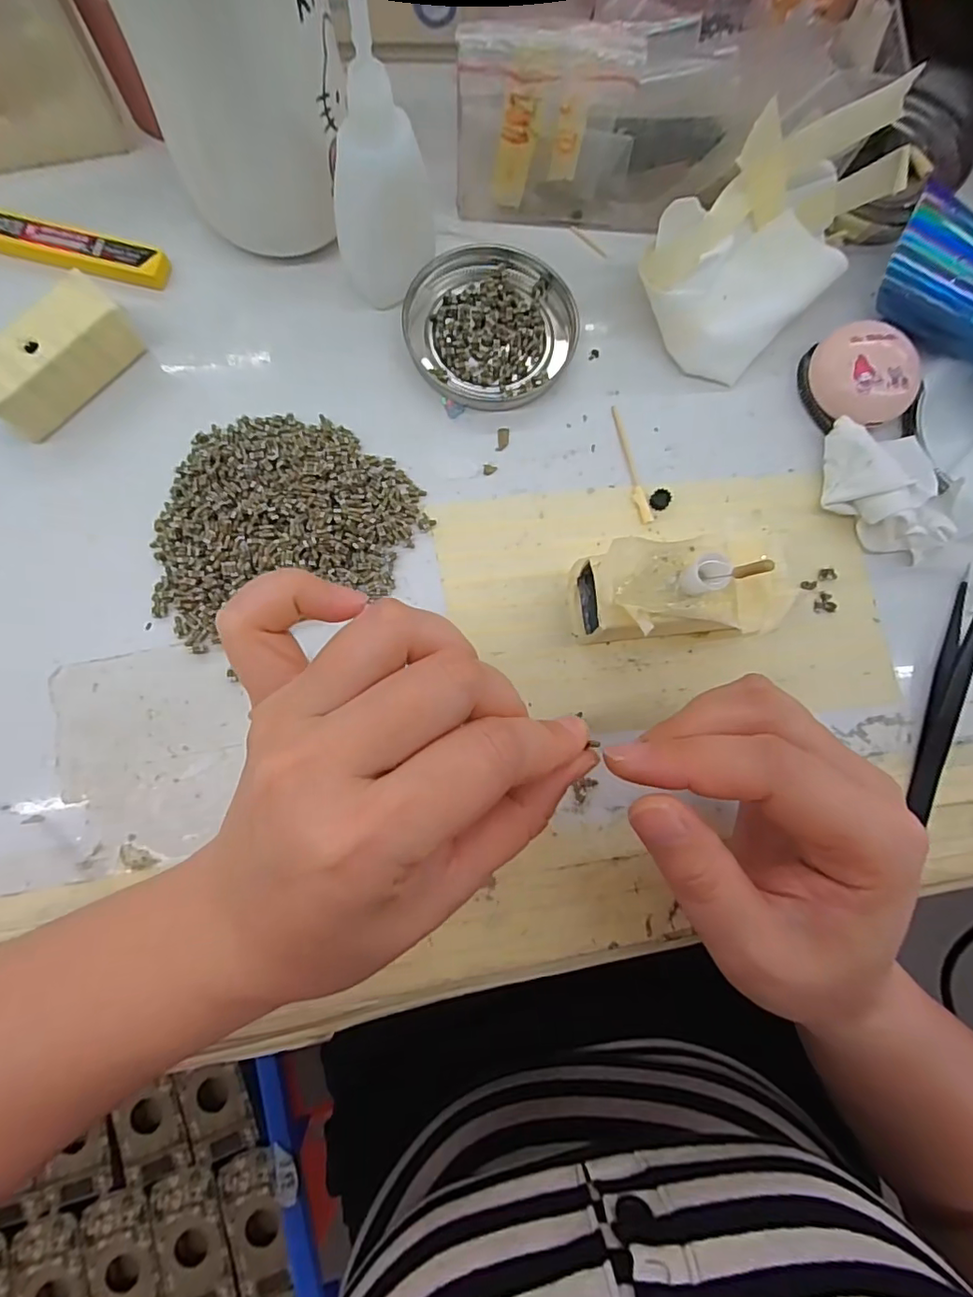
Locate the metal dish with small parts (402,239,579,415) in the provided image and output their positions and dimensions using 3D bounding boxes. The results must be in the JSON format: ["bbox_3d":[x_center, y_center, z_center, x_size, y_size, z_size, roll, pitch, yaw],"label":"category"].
[{"bbox_3d":[0.003,-0.153,0.258,0.077,0.008,0.081,1,81,-4],"label":"metal dish with small parts"}]

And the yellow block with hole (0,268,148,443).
[{"bbox_3d":[-0.180,-0.121,0.231,0.025,0.027,0.065,41,81,3],"label":"yellow block with hole"}]

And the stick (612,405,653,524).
[{"bbox_3d":[0.066,-0.086,0.253,0.006,0.004,0.059,-14,82,-6],"label":"stick"}]

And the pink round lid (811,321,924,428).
[{"bbox_3d":[0.175,-0.127,0.257,0.041,0.024,0.046,-21,83,-7],"label":"pink round lid"}]

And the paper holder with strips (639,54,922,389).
[{"bbox_3d":[0.123,-0.182,0.241,0.067,0.064,0.104,45,81,4],"label":"paper holder with strips"}]

